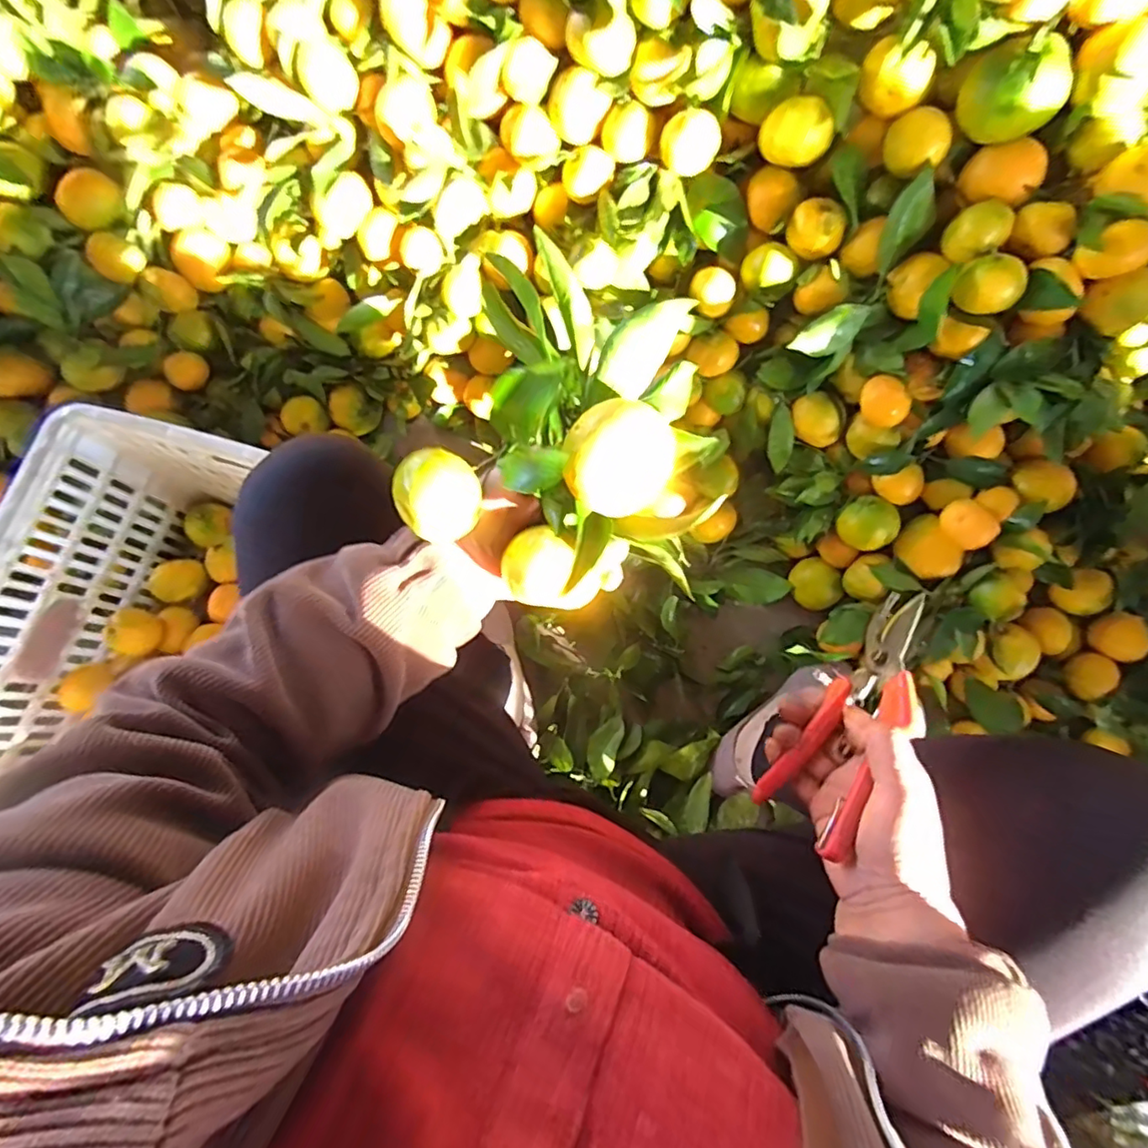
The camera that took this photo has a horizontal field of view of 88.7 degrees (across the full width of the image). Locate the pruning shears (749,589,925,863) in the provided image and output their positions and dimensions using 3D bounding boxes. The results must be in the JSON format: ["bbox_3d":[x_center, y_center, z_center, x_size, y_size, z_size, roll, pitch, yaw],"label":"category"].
[{"bbox_3d":[0.184,0.092,0.394,0.033,0.088,0.183,32,71,6],"label":"pruning shears"}]

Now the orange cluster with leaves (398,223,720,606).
[{"bbox_3d":[-0.001,-0.069,0.321,0.158,0.087,0.153,20,78,4],"label":"orange cluster with leaves"}]

